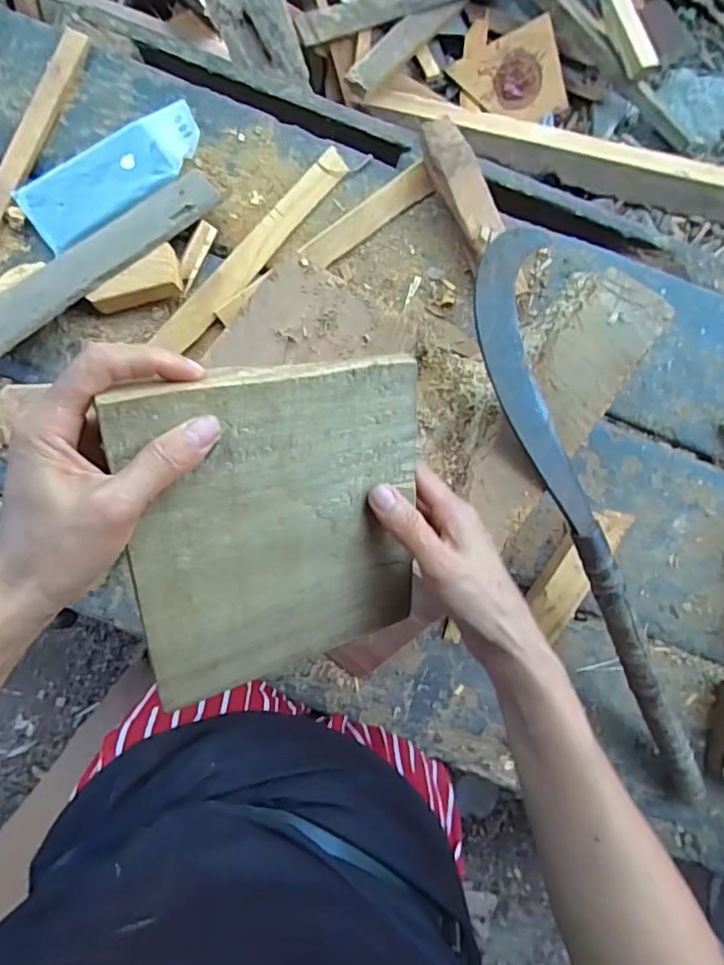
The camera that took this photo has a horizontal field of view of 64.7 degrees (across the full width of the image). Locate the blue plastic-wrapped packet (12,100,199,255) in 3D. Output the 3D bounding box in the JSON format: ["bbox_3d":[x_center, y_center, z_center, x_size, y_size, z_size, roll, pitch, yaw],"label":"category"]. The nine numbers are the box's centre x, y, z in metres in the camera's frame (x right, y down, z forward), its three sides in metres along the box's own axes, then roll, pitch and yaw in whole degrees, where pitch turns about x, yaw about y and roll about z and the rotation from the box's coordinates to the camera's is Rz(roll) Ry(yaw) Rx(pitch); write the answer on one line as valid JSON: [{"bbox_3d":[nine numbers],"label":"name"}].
[{"bbox_3d":[-0.289,-0.362,0.666,0.220,0.014,0.090,-38,90,-1],"label":"blue plastic-wrapped packet"}]

